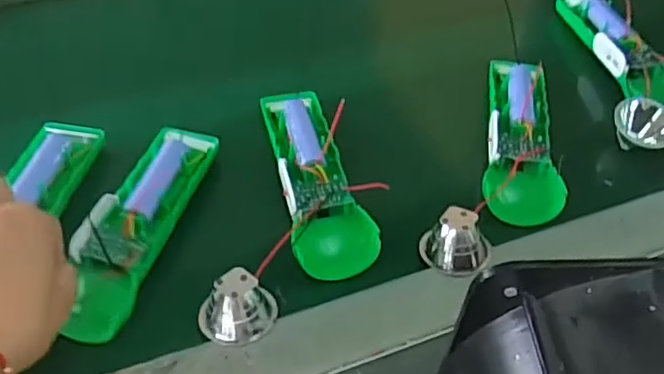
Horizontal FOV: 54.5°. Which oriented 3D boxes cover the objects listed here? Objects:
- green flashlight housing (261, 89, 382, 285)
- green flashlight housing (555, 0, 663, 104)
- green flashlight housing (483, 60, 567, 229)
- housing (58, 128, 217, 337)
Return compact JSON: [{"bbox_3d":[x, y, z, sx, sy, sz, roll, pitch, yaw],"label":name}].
[{"bbox_3d":[-0.009,-0.002,0.418,0.048,0.043,0.136,-9,49,-11],"label":"green flashlight housing"},{"bbox_3d":[0.222,-0.114,0.497,0.036,0.024,0.145,-10,49,-12],"label":"green flashlight housing"},{"bbox_3d":[0.131,-0.036,0.447,0.047,0.035,0.138,9,48,5],"label":"green flashlight housing"},{"bbox_3d":[-0.120,0.022,0.390,0.047,0.033,0.154,12,49,7],"label":"housing"}]

